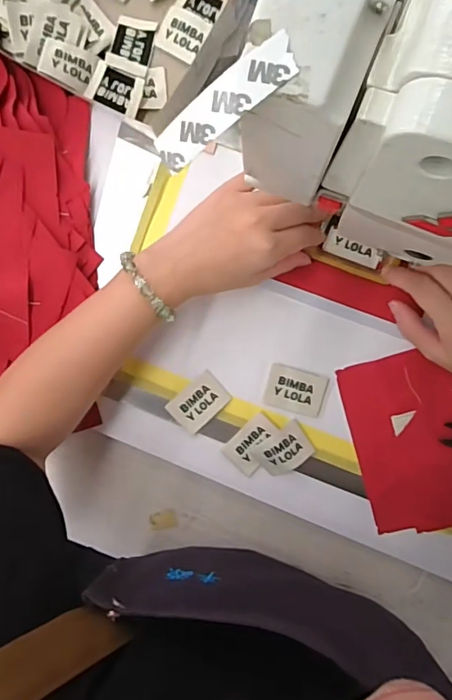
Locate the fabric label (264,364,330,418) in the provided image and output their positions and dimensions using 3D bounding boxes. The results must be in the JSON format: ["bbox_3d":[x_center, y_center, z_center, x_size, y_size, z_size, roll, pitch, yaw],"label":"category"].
[{"bbox_3d":[0.061,0.035,0.411,0.050,0.004,0.037,15,93,1],"label":"fabric label"}]

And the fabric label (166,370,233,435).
[{"bbox_3d":[-0.023,0.047,0.415,0.050,0.004,0.035,-43,91,3],"label":"fabric label"}]

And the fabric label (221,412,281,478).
[{"bbox_3d":[0.026,0.082,0.415,0.033,0.005,0.049,44,92,-3],"label":"fabric label"}]

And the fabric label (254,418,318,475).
[{"bbox_3d":[0.052,0.088,0.410,0.047,0.008,0.034,-35,91,3],"label":"fabric label"}]

